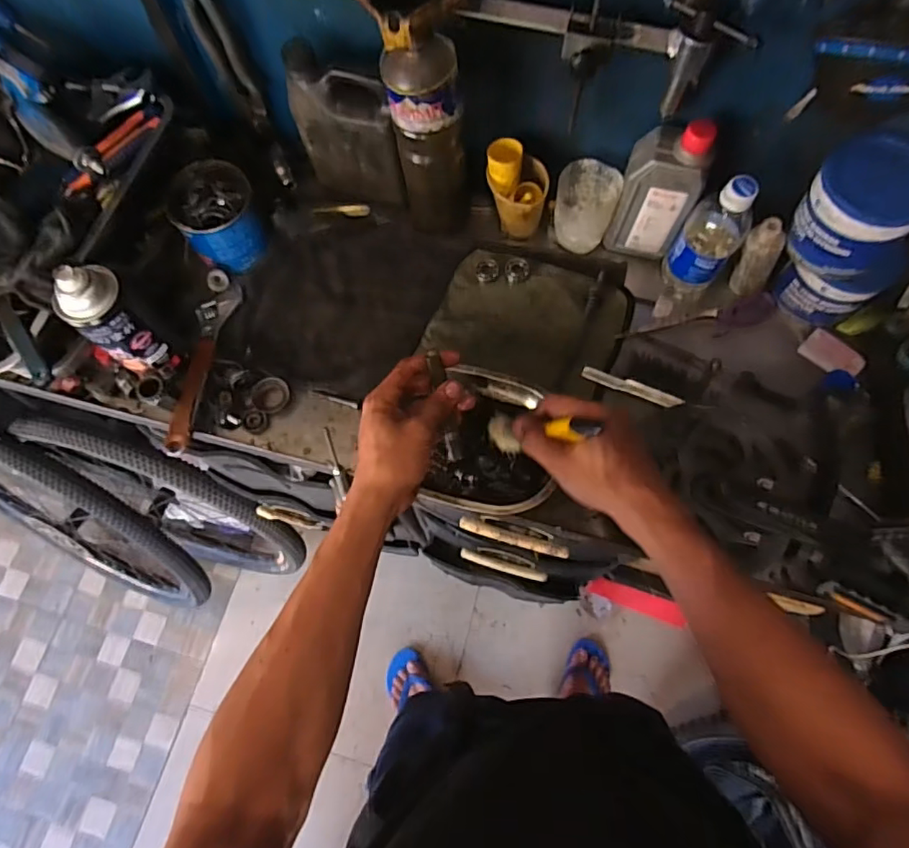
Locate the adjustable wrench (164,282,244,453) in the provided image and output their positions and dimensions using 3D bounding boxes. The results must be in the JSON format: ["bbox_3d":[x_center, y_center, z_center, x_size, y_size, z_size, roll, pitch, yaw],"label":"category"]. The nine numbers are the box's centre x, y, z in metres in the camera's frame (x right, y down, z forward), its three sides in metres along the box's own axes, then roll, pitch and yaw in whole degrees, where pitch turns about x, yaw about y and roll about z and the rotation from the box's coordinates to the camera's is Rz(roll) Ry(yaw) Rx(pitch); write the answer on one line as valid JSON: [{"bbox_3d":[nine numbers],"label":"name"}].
[{"bbox_3d":[-0.305,-0.077,0.667,0.042,0.024,0.226,7,71,4],"label":"adjustable wrench"}]

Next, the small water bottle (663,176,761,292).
[{"bbox_3d":[0.284,-0.207,0.625,0.061,0.163,0.062,33,75,12],"label":"small water bottle"}]

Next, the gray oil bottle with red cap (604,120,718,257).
[{"bbox_3d":[0.232,-0.263,0.637,0.080,0.172,0.051,20,72,8],"label":"gray oil bottle with red cap"}]

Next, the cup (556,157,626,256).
[{"bbox_3d":[0.156,-0.259,0.680,0.070,0.092,0.063,14,72,6],"label":"cup"}]

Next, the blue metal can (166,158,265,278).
[{"bbox_3d":[-0.287,-0.255,0.686,0.090,0.085,0.098,1,71,2],"label":"blue metal can"}]

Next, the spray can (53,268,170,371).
[{"bbox_3d":[-0.351,-0.108,0.575,0.059,0.140,0.054,-43,75,-12],"label":"spray can"}]

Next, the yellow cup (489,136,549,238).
[{"bbox_3d":[0.074,-0.276,0.681,0.073,0.109,0.062,4,71,3],"label":"yellow cup"}]

